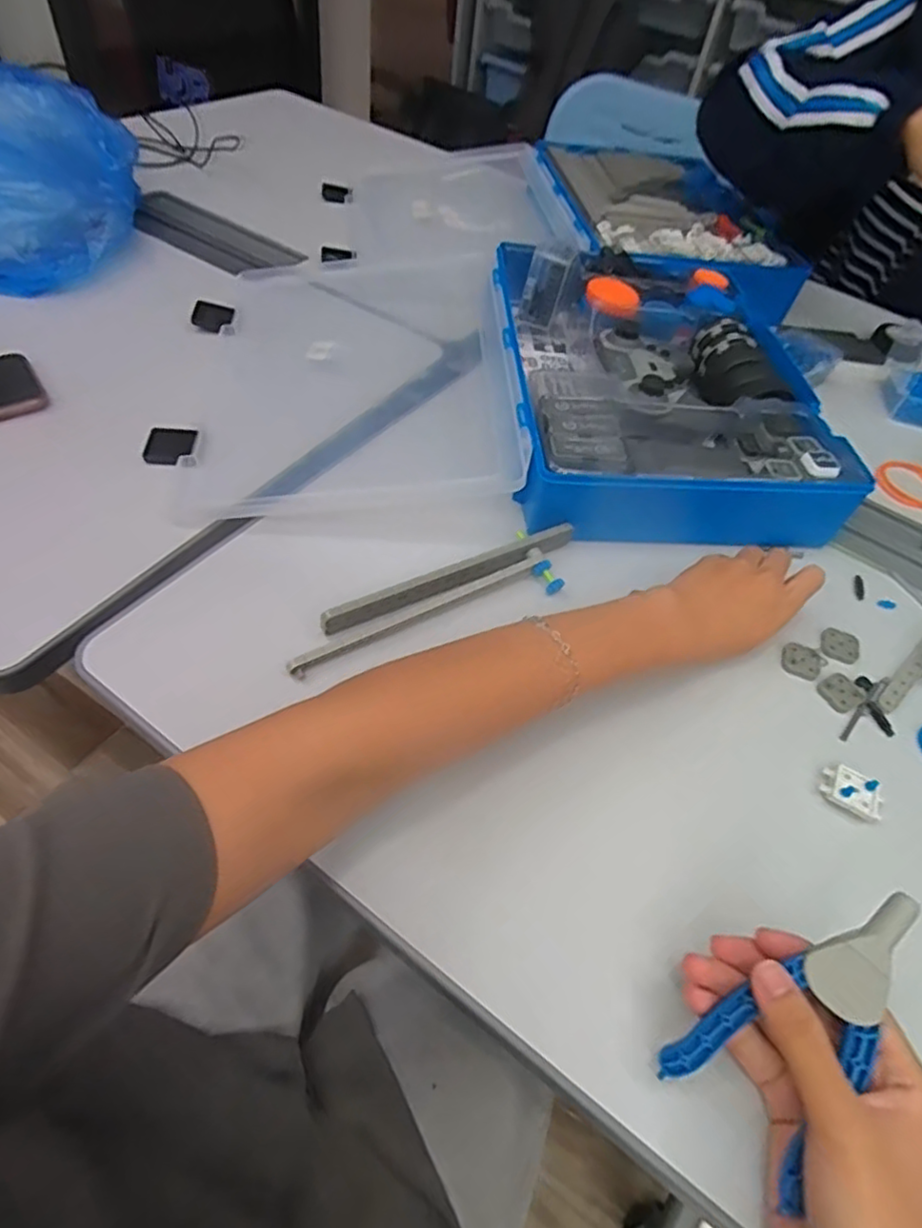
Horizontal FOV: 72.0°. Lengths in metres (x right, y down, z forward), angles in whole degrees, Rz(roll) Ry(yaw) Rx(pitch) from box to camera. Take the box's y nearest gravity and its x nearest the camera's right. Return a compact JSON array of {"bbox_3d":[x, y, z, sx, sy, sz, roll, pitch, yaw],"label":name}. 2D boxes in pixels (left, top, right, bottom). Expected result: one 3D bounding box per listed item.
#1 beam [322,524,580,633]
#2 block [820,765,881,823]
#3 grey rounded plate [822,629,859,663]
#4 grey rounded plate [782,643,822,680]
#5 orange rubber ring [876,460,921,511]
[{"bbox_3d":[-0.003,-0.026,0.445,0.197,0.020,0.011,-22,59,-23],"label":"beam"},{"bbox_3d":[0.240,0.109,0.389,0.033,0.012,0.023,29,54,13],"label":"block"},{"bbox_3d":[0.278,0.023,0.464,0.026,0.004,0.029,23,53,8],"label":"grey rounded plate"},{"bbox_3d":[0.243,0.033,0.451,0.027,0.004,0.027,22,53,8],"label":"grey rounded plate"},{"bbox_3d":[0.428,-0.122,0.601,0.063,0.007,0.066,4,53,-6],"label":"orange rubber ring"}]

